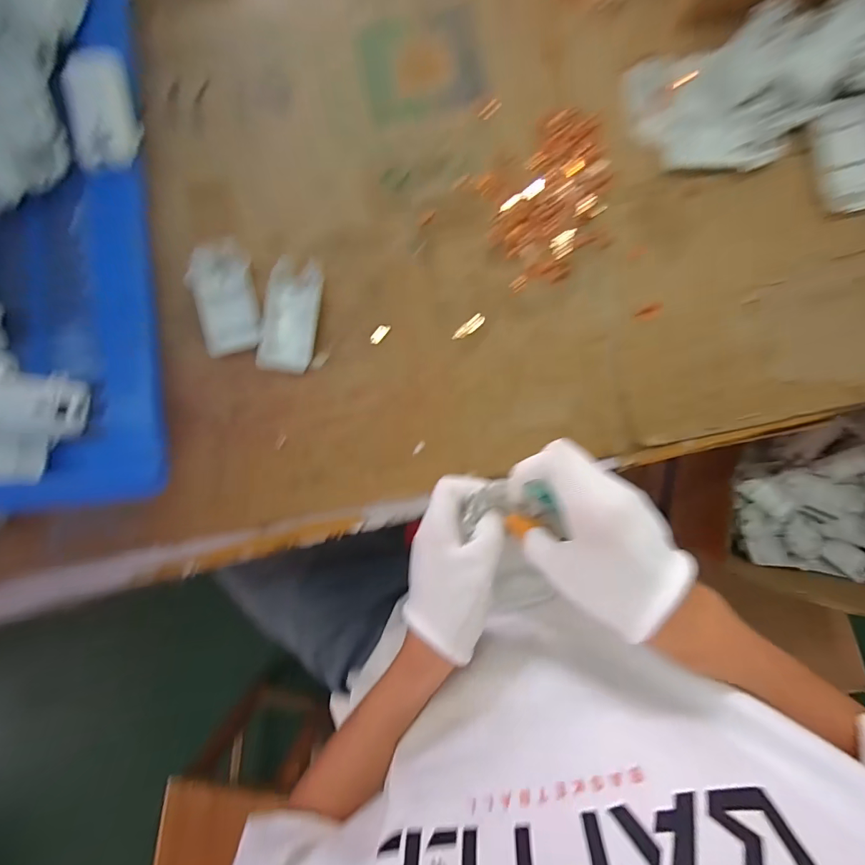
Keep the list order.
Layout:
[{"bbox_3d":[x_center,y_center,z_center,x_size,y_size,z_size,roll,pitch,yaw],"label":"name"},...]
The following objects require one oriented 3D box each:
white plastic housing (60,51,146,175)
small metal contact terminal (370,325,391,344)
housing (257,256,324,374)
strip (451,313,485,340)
[{"bbox_3d":[-0.285,-0.281,0.369,0.051,0.018,0.102,-7,86,1],"label":"white plastic housing"},{"bbox_3d":[-0.049,-0.093,0.398,0.009,0.004,0.023,41,91,2],"label":"small metal contact terminal"},{"bbox_3d":[-0.131,-0.107,0.395,0.047,0.010,0.101,9,89,2],"label":"housing"},{"bbox_3d":[0.033,-0.097,0.395,0.034,0.007,0.012,-40,88,1],"label":"strip"}]

